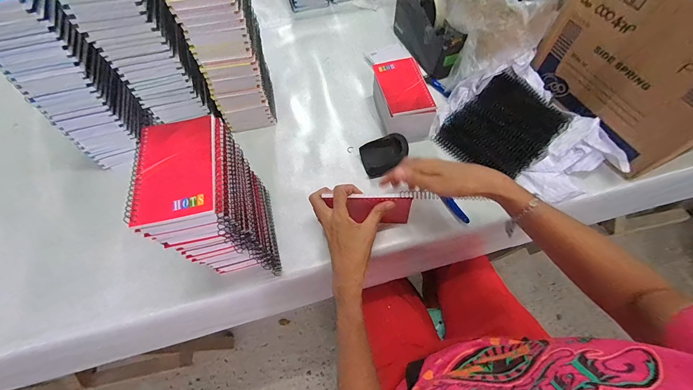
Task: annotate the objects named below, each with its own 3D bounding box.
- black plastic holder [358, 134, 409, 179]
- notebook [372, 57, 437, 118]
[{"bbox_3d":[0.068,-0.076,0.552,0.084,0.031,0.066,-25,64,-13],"label":"black plastic holder"},{"bbox_3d":[0.103,-0.195,0.550,0.079,0.013,0.129,-12,62,-4],"label":"notebook"}]

